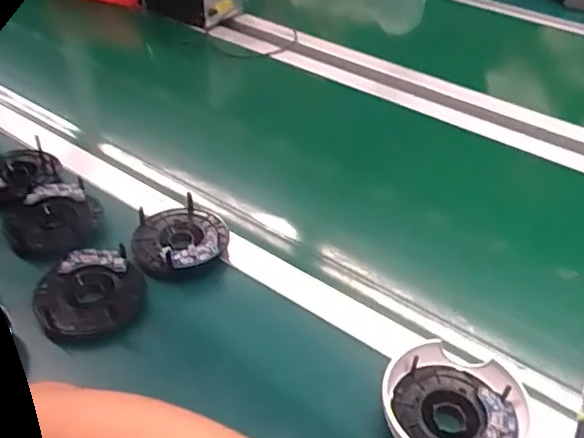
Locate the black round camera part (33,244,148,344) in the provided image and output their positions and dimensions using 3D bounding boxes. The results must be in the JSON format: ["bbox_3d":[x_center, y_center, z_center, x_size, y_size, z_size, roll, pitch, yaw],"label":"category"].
[{"bbox_3d":[-0.195,0.071,0.563,0.098,0.028,0.095,2,40,-2],"label":"black round camera part"}]

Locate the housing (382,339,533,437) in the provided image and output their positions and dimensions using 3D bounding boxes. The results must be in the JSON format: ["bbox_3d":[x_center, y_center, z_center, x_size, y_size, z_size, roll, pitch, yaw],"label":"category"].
[{"bbox_3d":[0.132,0.156,0.474,0.114,0.027,0.105,2,40,-2],"label":"housing"}]

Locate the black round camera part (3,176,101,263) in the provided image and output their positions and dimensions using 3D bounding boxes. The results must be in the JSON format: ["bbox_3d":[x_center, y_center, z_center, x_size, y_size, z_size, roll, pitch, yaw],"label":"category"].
[{"bbox_3d":[-0.261,0.000,0.638,0.097,0.021,0.105,2,40,-2],"label":"black round camera part"}]

